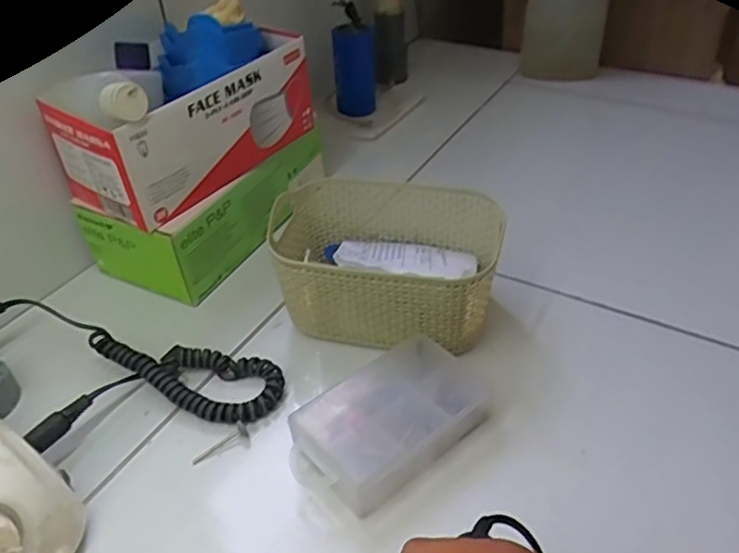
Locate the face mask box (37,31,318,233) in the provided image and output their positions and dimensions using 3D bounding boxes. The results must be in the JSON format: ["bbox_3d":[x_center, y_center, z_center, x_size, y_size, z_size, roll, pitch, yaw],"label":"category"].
[{"bbox_3d":[-0.147,-0.132,0.530,0.088,0.085,0.199,24,46,30],"label":"face mask box"}]

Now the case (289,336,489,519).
[{"bbox_3d":[0.013,0.092,0.411,0.134,0.032,0.074,-32,47,-30],"label":"case"}]

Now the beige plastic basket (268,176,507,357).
[{"bbox_3d":[0.012,-0.011,0.495,0.162,0.078,0.118,6,40,11],"label":"beige plastic basket"}]

